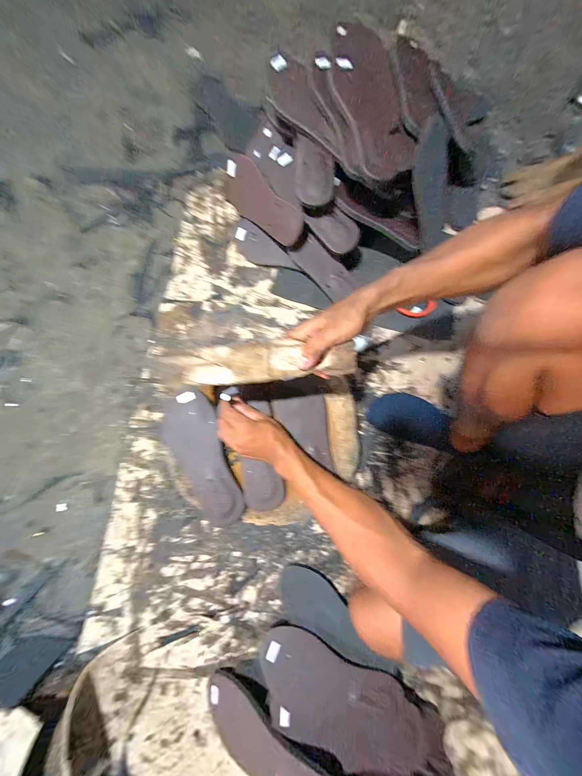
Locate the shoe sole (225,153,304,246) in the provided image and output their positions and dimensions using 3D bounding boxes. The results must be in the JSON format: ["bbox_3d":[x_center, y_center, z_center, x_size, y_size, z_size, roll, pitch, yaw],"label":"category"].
[{"bbox_3d":[-0.067,-0.407,0.538,0.236,0.092,0.019,46,43,13],"label":"shoe sole"}]

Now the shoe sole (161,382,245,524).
[{"bbox_3d":[-0.159,0.120,0.441,0.091,0.018,0.242,-24,83,-4],"label":"shoe sole"}]

